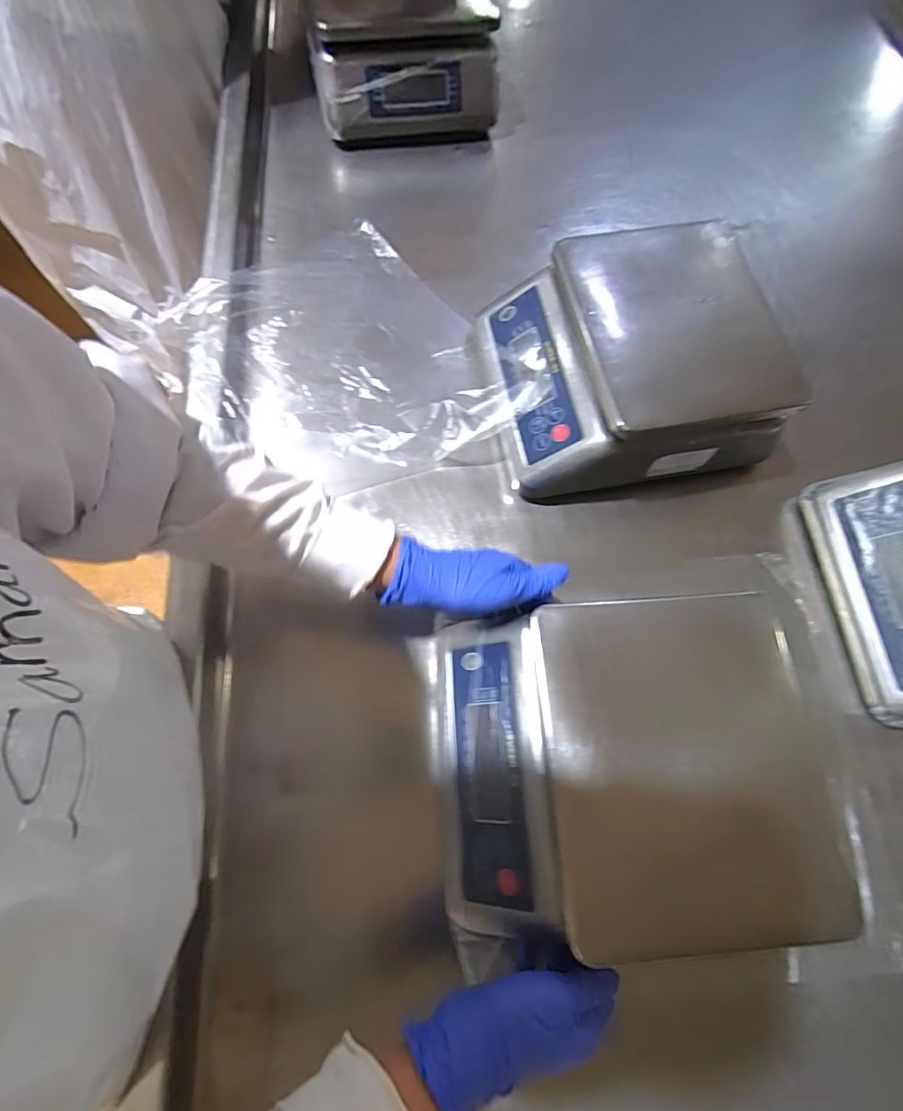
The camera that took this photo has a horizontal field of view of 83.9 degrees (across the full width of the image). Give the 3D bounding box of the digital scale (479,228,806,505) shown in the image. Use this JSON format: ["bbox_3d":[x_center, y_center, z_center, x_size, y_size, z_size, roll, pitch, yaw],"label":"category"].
[{"bbox_3d":[0.176,-0.195,0.512,0.272,0.123,0.236,-15,72,-6],"label":"digital scale"}]

